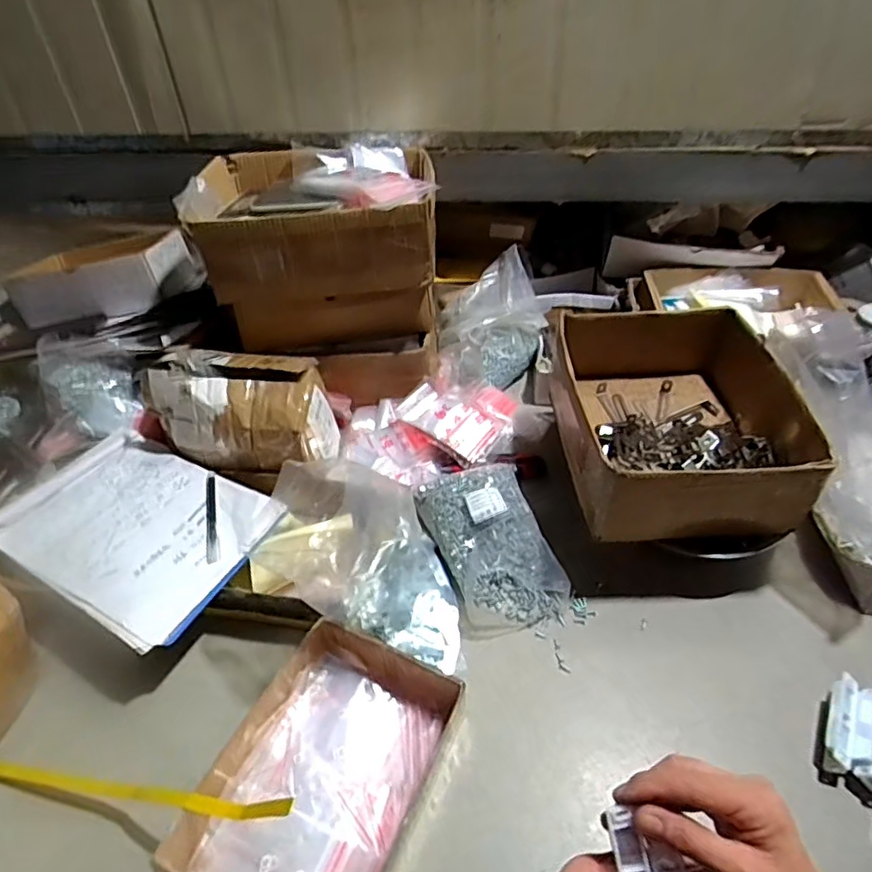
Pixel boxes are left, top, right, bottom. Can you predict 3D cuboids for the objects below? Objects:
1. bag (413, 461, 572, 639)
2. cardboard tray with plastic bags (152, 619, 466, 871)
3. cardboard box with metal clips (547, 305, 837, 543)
[{"bbox_3d":[0.069,0.125,0.744,0.138,0.079,0.215,-13,44,-11],"label":"bag"},{"bbox_3d":[-0.107,0.324,0.558,0.191,0.066,0.257,17,47,19],"label":"cardboard tray with plastic bags"},{"bbox_3d":[0.295,-0.027,0.754,0.257,0.121,0.312,-3,43,0],"label":"cardboard box with metal clips"}]

